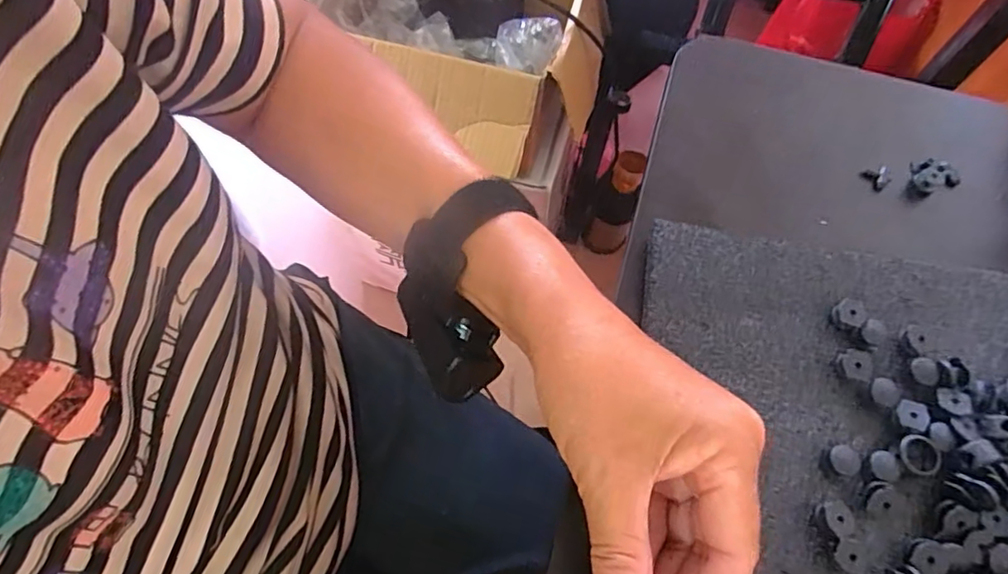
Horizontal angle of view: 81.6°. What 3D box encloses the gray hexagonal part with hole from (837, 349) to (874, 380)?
[{"bbox_3d":[0.163,0.037,0.271,0.014,0.009,0.013,16,65,10],"label":"gray hexagonal part with hole"}]

